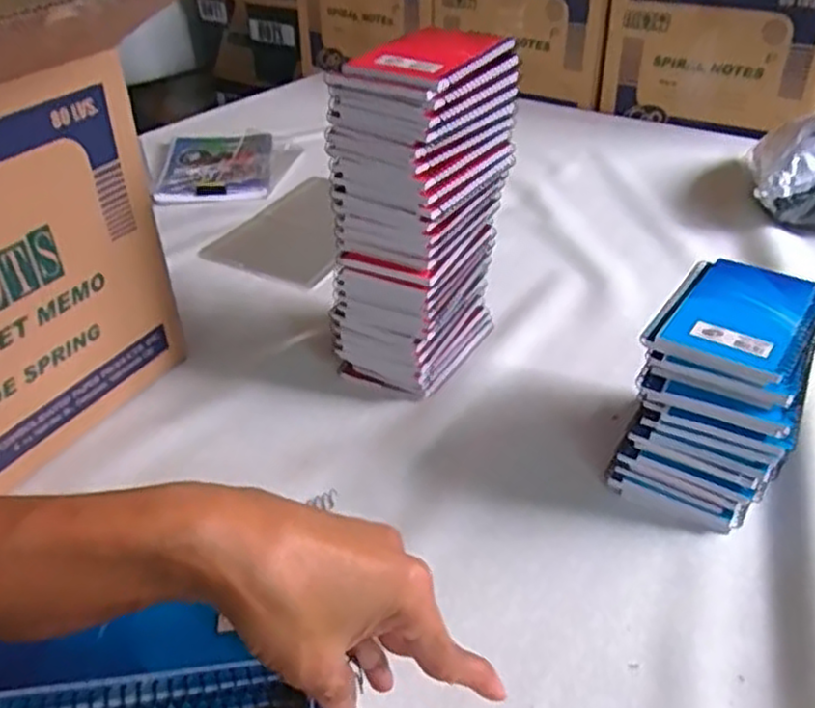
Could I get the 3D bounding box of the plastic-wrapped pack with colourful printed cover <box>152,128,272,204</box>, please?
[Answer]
[{"bbox_3d":[-0.284,-0.280,1.090,0.158,0.021,0.225,-5,36,-5],"label":"plastic-wrapped pack with colourful printed cover"}]

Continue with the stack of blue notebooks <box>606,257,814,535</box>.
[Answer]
[{"bbox_3d":[0.235,0.030,0.550,0.112,0.143,0.141,24,43,30],"label":"stack of blue notebooks"}]

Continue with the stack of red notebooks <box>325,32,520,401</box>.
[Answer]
[{"bbox_3d":[0.012,-0.110,0.635,0.095,0.281,0.140,21,41,27],"label":"stack of red notebooks"}]

